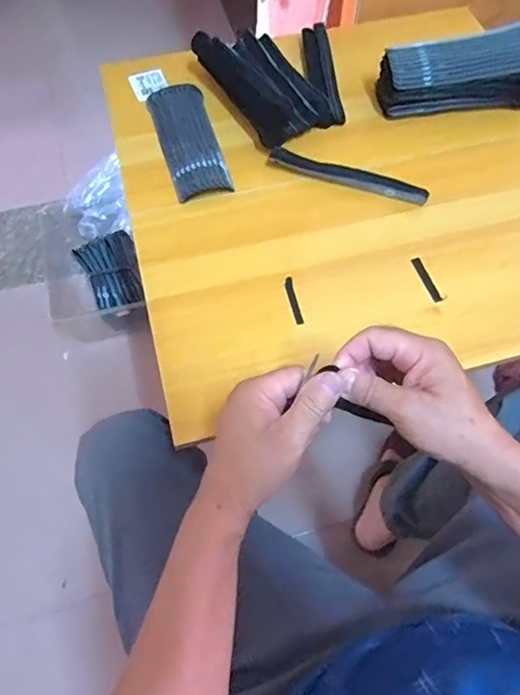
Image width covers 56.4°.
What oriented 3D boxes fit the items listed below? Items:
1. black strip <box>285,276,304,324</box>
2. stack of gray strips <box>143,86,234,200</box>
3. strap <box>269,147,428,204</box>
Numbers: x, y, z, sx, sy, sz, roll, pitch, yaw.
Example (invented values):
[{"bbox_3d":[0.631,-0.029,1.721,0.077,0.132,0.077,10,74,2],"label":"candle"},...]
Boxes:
[{"bbox_3d":[0.037,-0.052,0.536,0.011,0.004,0.060,-11,65,-6],"label":"black strip"},{"bbox_3d":[-0.096,-0.277,0.642,0.074,0.018,0.199,-14,65,-7],"label":"stack of gray strips"},{"bbox_3d":[0.109,-0.209,0.599,0.192,0.023,0.024,16,65,7],"label":"strap"}]

